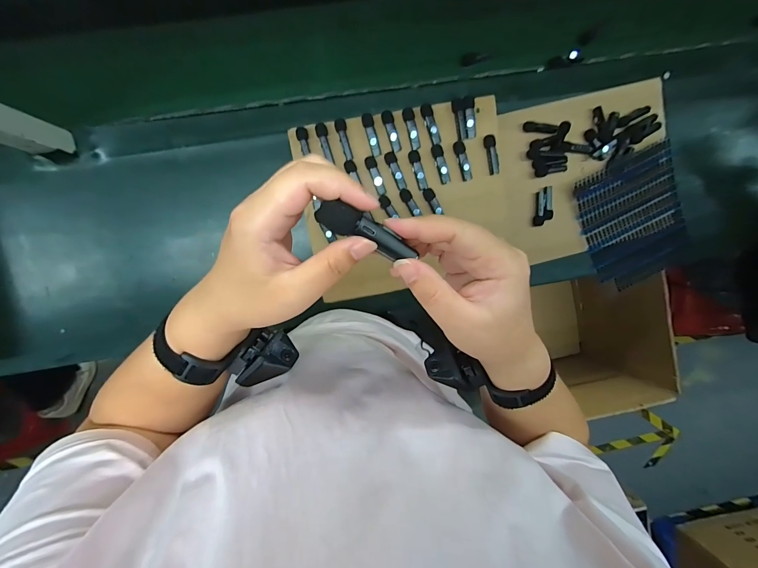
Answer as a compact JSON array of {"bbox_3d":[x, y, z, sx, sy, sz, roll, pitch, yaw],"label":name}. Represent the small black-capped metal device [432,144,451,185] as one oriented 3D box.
[{"bbox_3d":[0.105,-0.201,0.559,0.022,0.013,0.064,-15,95,-3],"label":"small black-capped metal device"}]

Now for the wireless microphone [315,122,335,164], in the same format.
[{"bbox_3d":[-0.088,-0.229,0.543,0.019,0.011,0.061,-13,95,-4],"label":"wireless microphone"}]

